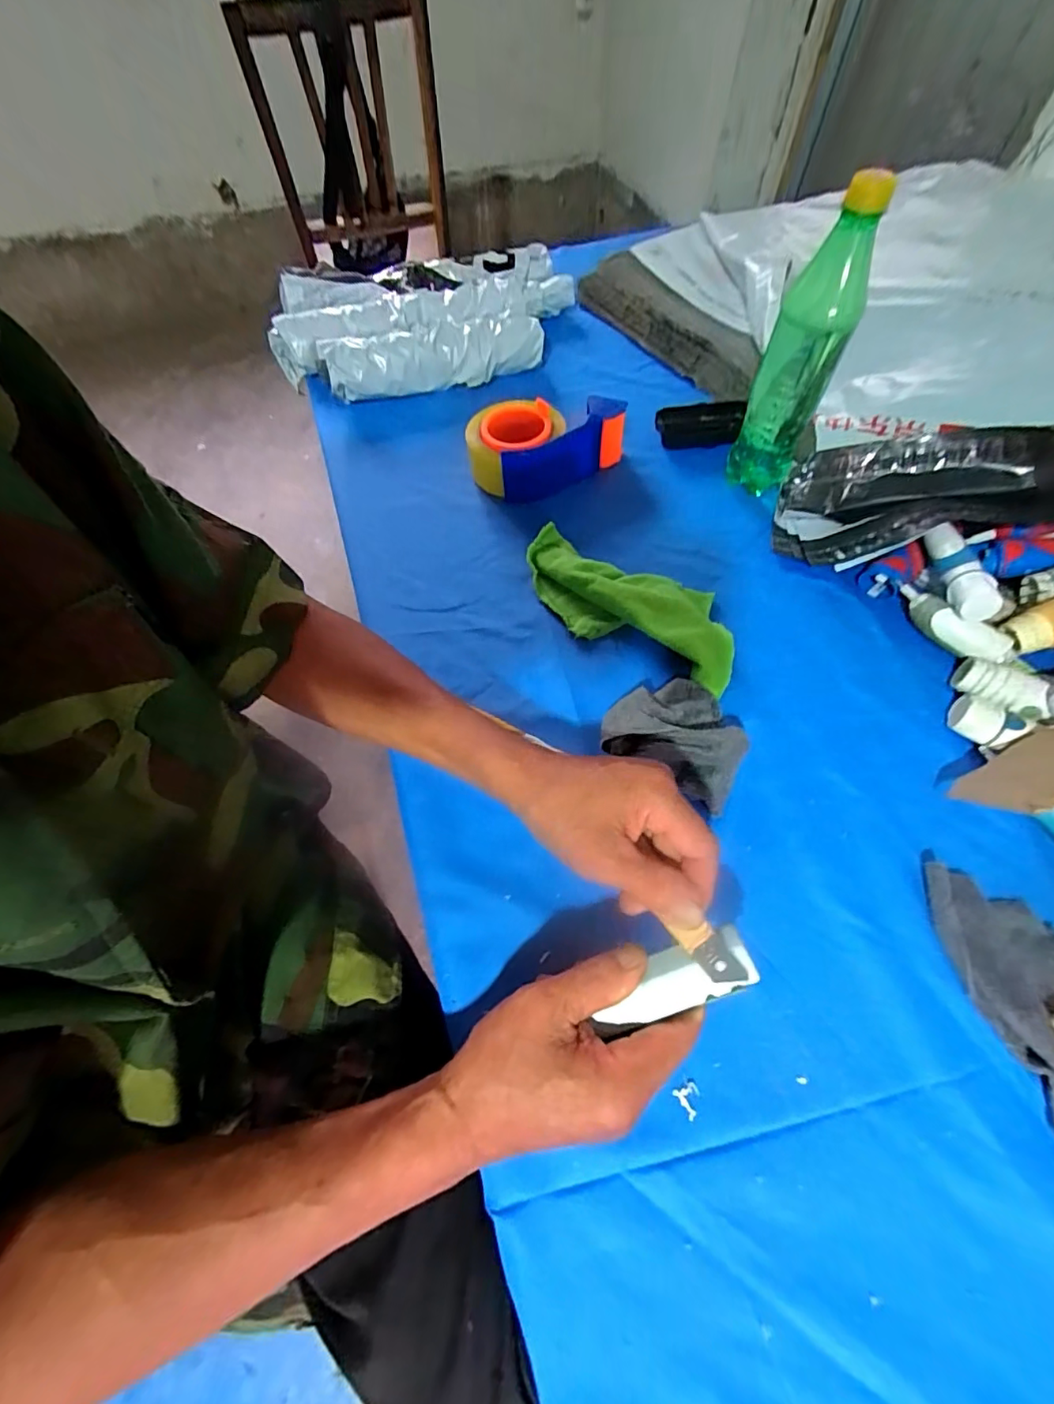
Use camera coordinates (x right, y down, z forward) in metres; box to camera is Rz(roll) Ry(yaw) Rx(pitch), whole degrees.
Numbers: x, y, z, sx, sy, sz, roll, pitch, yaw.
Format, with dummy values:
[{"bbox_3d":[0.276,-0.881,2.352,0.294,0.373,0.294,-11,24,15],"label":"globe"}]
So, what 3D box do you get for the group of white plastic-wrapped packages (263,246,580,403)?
[{"bbox_3d":[-0.124,-0.484,0.659,0.392,0.061,0.222,-19,63,-8],"label":"group of white plastic-wrapped packages"}]

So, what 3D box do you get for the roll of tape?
[{"bbox_3d":[0.013,-0.278,0.544,0.147,0.059,0.101,-29,64,-13],"label":"roll of tape"}]

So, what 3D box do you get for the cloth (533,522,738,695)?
[{"bbox_3d":[0.090,-0.090,0.454,0.207,0.030,0.095,29,67,17],"label":"cloth"}]

